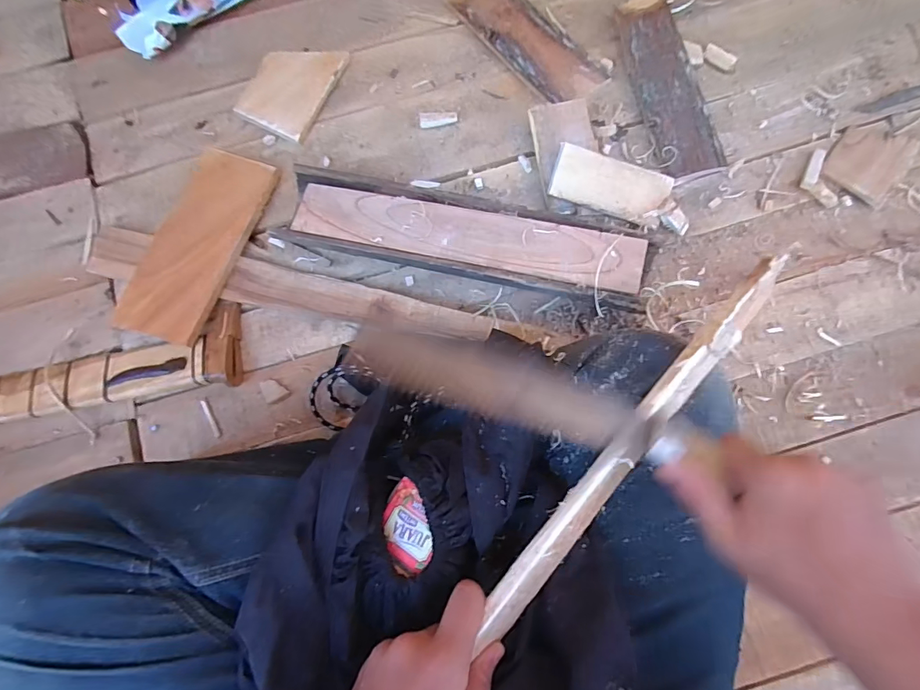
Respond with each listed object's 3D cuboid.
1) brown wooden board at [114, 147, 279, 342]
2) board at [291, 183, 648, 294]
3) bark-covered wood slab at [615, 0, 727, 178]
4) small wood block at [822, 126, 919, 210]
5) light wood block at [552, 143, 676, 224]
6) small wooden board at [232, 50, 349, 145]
[{"bbox_3d":[-0.306,-0.120,0.524,0.098,0.014,0.237,19,79,0],"label":"brown wooden board"},{"bbox_3d":[0.007,-0.119,0.484,0.375,0.017,0.060,12,80,3],"label":"board"},{"bbox_3d":[0.259,-0.332,0.565,0.073,0.028,0.251,-14,79,-2],"label":"bark-covered wood slab"},{"bbox_3d":[0.504,-0.228,0.547,0.081,0.009,0.097,38,82,7],"label":"small wood block"},{"bbox_3d":[0.178,-0.188,0.525,0.135,0.015,0.059,17,103,-5],"label":"light wood block"},{"bbox_3d":[-0.219,-0.334,0.579,0.099,0.015,0.133,23,81,5],"label":"small wooden board"}]

